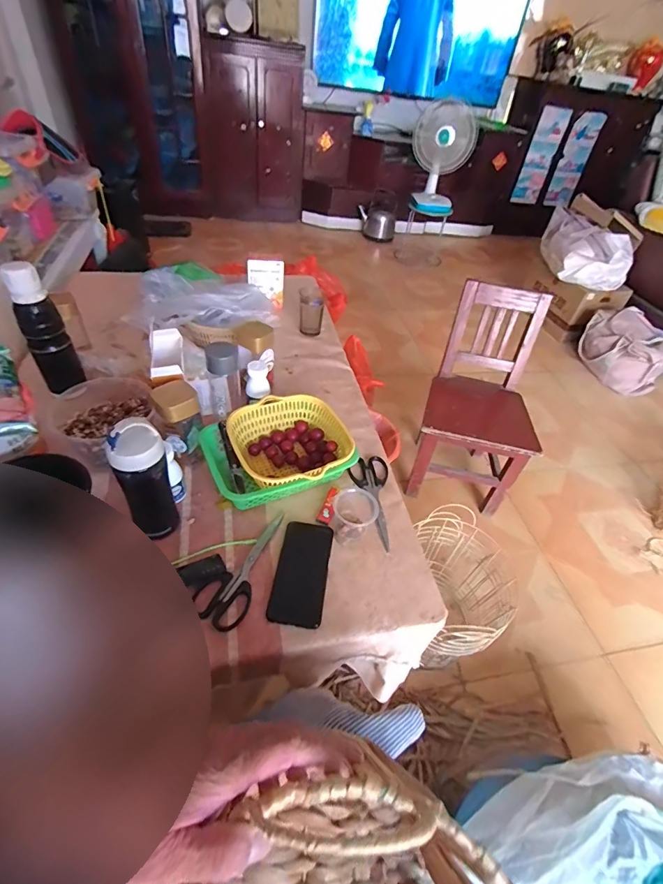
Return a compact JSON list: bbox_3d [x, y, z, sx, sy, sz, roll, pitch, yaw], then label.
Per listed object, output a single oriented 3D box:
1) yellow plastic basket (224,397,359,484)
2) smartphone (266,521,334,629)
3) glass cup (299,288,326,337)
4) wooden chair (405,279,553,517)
[{"bbox_3d":[-0.070,0.010,0.749,0.205,0.079,0.200,-21,52,-27],"label":"yellow plastic basket"},{"bbox_3d":[-0.044,0.194,0.620,0.075,0.005,0.165,9,45,1],"label":"smartphone"},{"bbox_3d":[-0.053,-0.351,1.108,0.063,0.097,0.069,4,45,-4],"label":"glass cup"},{"bbox_3d":[0.440,-0.111,1.191,0.288,0.517,0.368,16,47,9],"label":"wooden chair"}]

